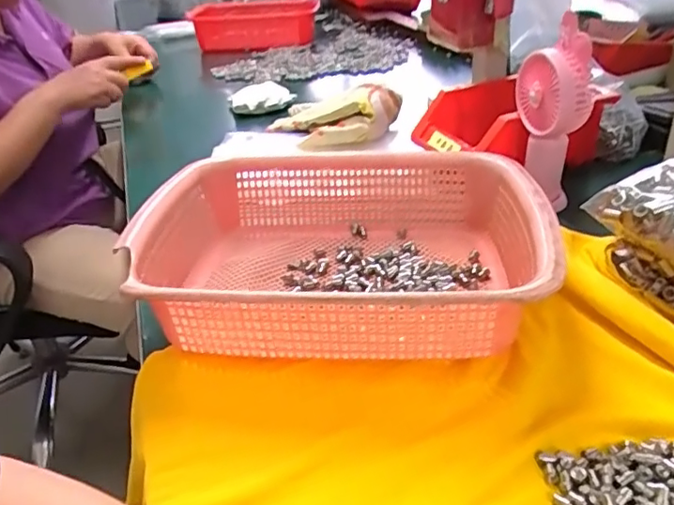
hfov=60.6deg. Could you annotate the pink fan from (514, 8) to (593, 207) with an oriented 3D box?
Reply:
[{"bbox_3d":[0.197,-0.124,0.528,0.037,0.165,0.065,-14,33,-14],"label":"pink fan"}]

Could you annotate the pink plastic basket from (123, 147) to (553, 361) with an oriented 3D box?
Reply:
[{"bbox_3d":[0.004,-0.007,0.443,0.285,0.075,0.221,-1,32,5],"label":"pink plastic basket"}]

